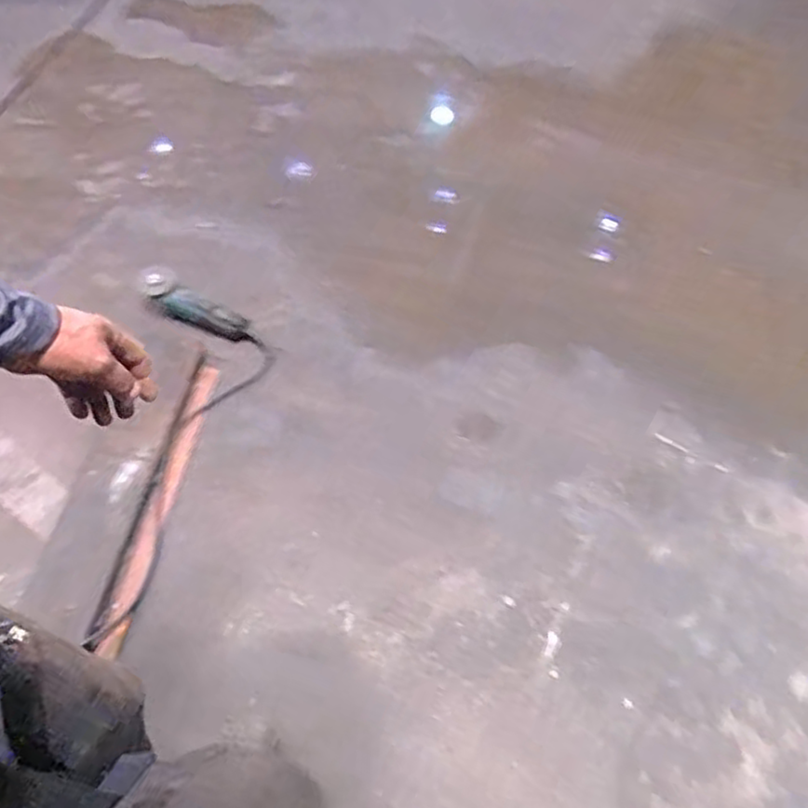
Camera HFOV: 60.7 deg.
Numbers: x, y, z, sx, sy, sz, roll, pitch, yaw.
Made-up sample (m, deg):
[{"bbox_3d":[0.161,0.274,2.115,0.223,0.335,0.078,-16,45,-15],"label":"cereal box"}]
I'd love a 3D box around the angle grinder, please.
[{"bbox_3d":[-0.496,-0.239,1.652,0.321,0.076,0.101,29,61,5],"label":"angle grinder"}]

